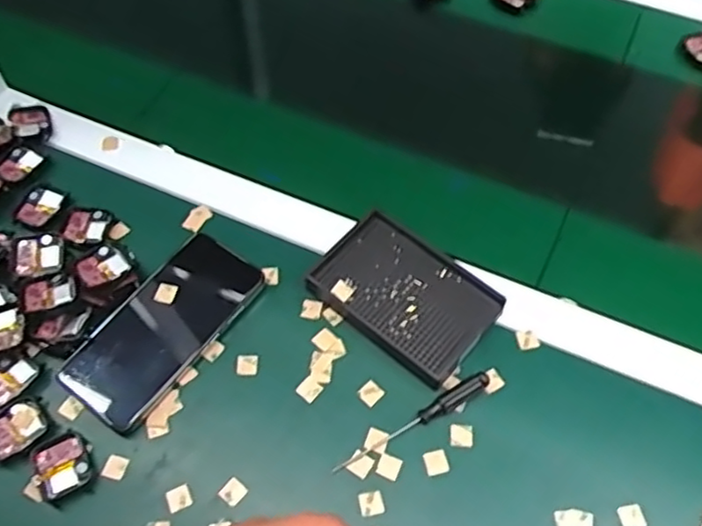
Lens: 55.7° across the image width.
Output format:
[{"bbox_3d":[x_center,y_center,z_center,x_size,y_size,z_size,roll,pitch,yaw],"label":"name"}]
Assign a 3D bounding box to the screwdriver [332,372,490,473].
[{"bbox_3d":[0.046,0.117,0.483,0.131,0.011,0.013,-29,62,-16],"label":"screwdriver"}]

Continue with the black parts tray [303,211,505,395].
[{"bbox_3d":[0.047,0.023,0.538,0.134,0.027,0.097,38,66,21],"label":"black parts tray"}]

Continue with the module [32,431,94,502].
[{"bbox_3d":[-0.205,0.144,0.475,0.037,0.011,0.041,-28,62,-15],"label":"module"}]

